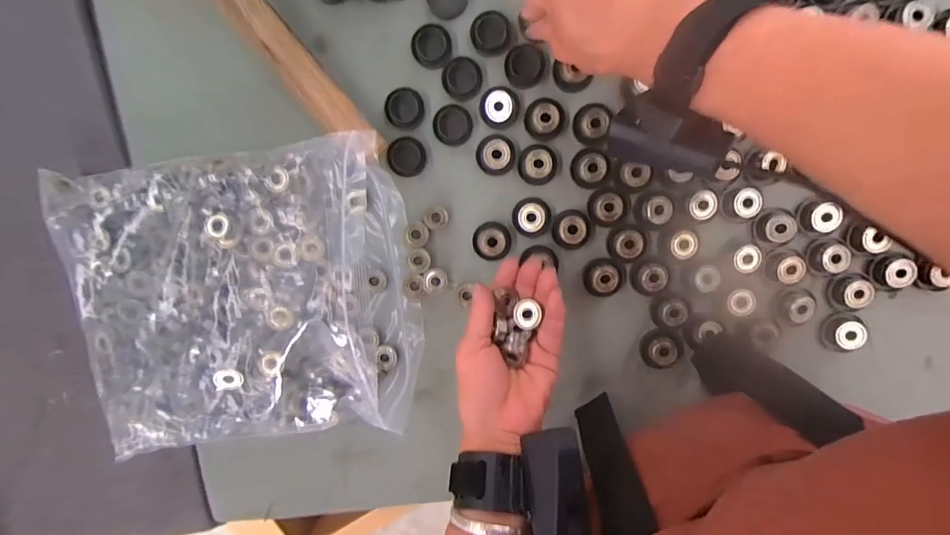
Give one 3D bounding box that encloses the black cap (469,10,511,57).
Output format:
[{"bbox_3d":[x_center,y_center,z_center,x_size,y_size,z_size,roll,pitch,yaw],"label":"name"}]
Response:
[{"bbox_3d":[0.012,-0.183,0.342,0.030,0.007,0.030,0,98,3],"label":"black cap"}]

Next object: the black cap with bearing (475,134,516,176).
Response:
[{"bbox_3d":[0.017,-0.090,0.351,0.031,0.011,0.031,0,98,3],"label":"black cap with bearing"}]

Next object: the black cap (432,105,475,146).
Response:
[{"bbox_3d":[-0.018,-0.114,0.352,0.031,0.006,0.031,-10,98,4],"label":"black cap"}]

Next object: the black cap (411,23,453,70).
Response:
[{"bbox_3d":[-0.034,-0.175,0.347,0.031,0.004,0.033,0,98,3],"label":"black cap"}]

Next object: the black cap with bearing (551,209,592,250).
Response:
[{"bbox_3d":[0.080,-0.030,0.354,0.032,0.016,0.032,0,98,3],"label":"black cap with bearing"}]

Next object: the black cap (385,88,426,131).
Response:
[{"bbox_3d":[-0.057,-0.129,0.356,0.031,0.008,0.032,0,98,3],"label":"black cap"}]

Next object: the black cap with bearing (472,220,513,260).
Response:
[{"bbox_3d":[0.014,-0.022,0.362,0.031,0.013,0.030,0,98,3],"label":"black cap with bearing"}]

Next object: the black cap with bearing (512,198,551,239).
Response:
[{"bbox_3d":[0.047,-0.040,0.357,0.031,0.010,0.032,-7,98,4],"label":"black cap with bearing"}]

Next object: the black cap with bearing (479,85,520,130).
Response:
[{"bbox_3d":[0.020,-0.127,0.347,0.031,0.009,0.032,0,98,3],"label":"black cap with bearing"}]

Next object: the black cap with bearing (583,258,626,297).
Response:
[{"bbox_3d":[0.107,0.009,0.361,0.033,0.015,0.030,0,98,3],"label":"black cap with bearing"}]

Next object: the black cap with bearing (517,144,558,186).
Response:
[{"bbox_3d":[0.050,-0.082,0.350,0.031,0.013,0.032,0,98,3],"label":"black cap with bearing"}]

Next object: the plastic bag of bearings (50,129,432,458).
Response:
[{"bbox_3d":[-0.190,0.029,0.357,0.275,0.057,0.237,-9,98,4],"label":"plastic bag of bearings"}]

